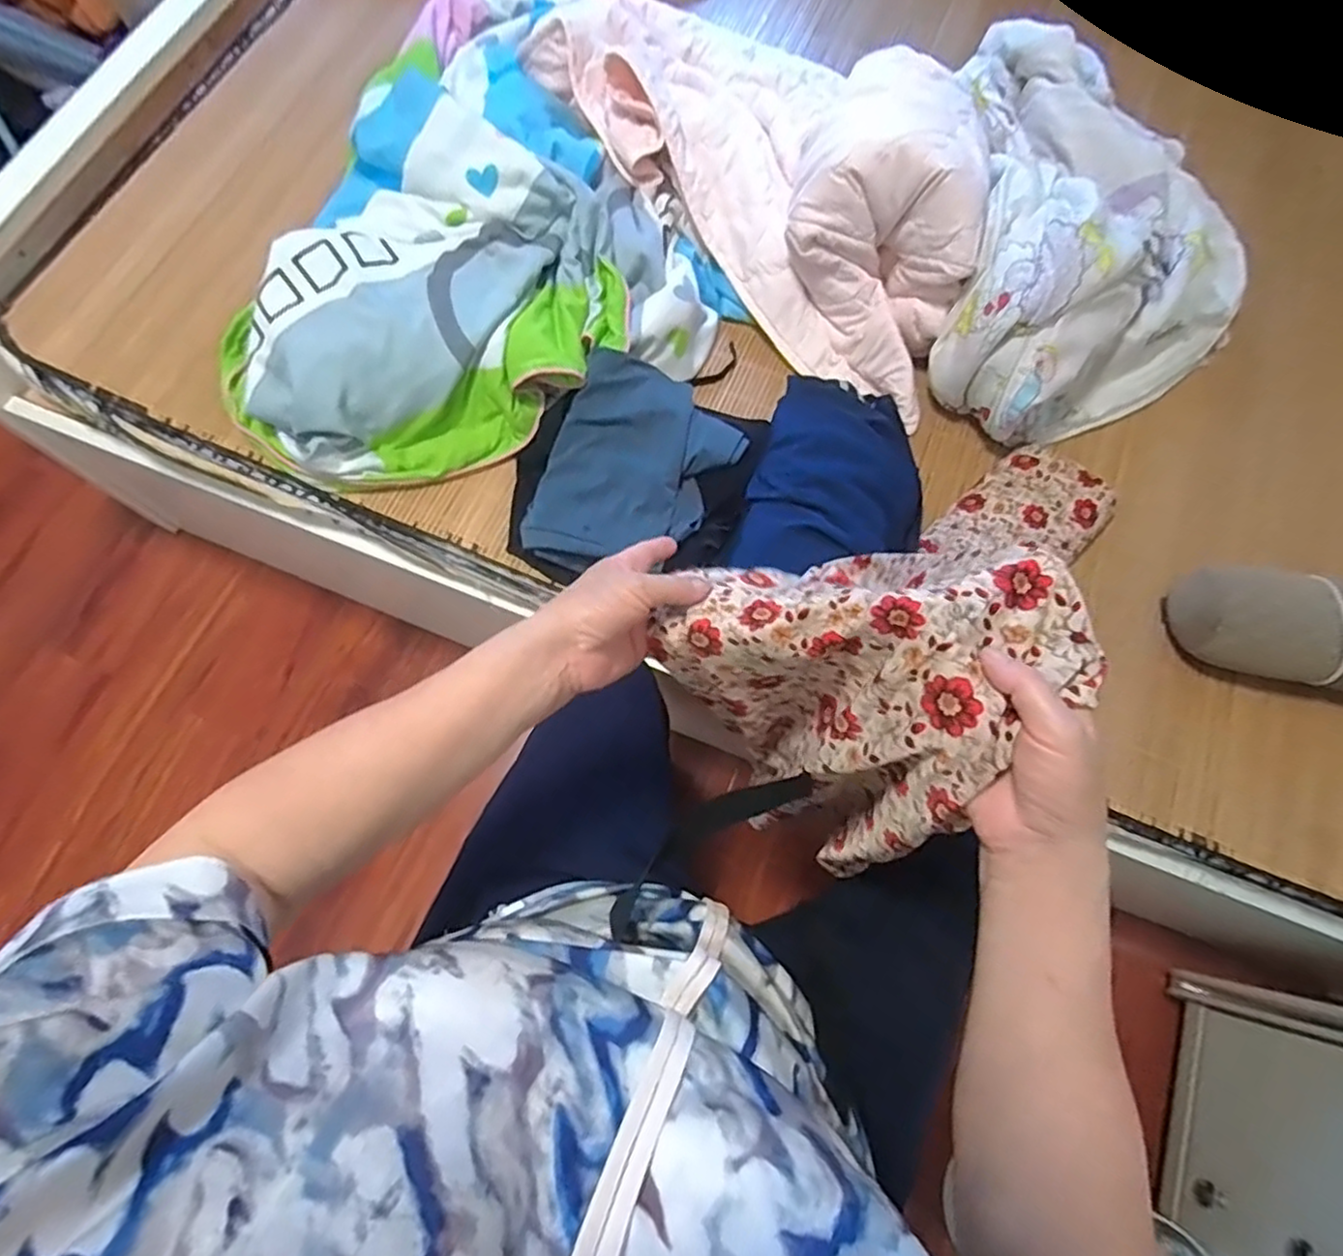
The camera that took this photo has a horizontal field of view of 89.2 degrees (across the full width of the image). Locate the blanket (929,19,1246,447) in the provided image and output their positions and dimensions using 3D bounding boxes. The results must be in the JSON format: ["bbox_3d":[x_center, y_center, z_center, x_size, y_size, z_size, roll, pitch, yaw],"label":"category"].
[{"bbox_3d":[0.524,-0.478,0.821,0.352,0.192,0.544,12,73,3],"label":"blanket"}]

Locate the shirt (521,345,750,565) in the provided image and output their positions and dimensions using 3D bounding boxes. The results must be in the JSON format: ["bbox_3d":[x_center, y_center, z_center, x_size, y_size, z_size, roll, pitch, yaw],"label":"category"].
[{"bbox_3d":[-0.040,-0.175,0.756,0.190,0.025,0.234,20,80,3],"label":"shirt"}]

